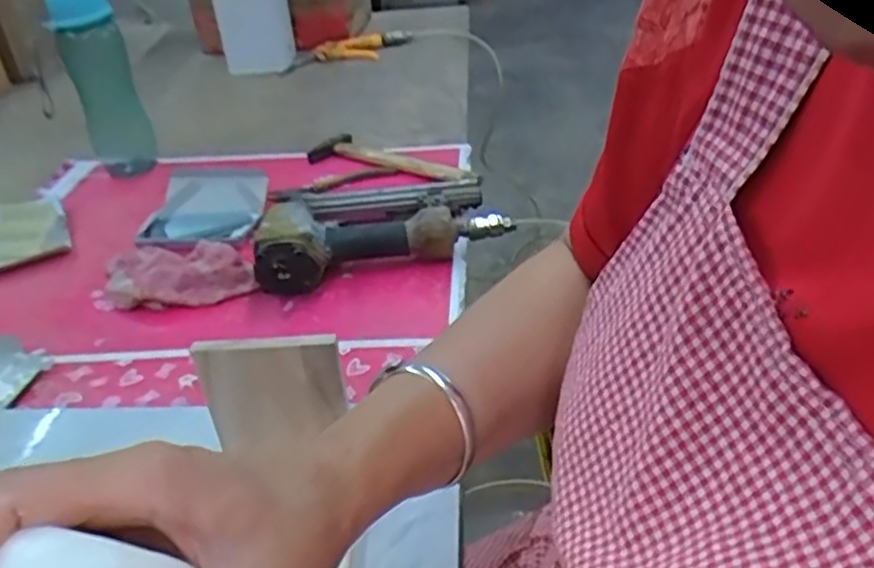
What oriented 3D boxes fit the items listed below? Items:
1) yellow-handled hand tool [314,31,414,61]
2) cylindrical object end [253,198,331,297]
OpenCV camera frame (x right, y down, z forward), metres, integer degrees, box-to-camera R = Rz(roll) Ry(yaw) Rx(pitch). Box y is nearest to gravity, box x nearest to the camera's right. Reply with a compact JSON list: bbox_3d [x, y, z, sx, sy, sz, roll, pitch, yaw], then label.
[{"bbox_3d":[-0.135,-0.447,1.347,0.176,0.029,0.092,-19,38,-22],"label":"yellow-handled hand tool"},{"bbox_3d":[-0.147,-0.038,0.713,0.073,0.056,0.111,-9,35,-10],"label":"cylindrical object end"}]

